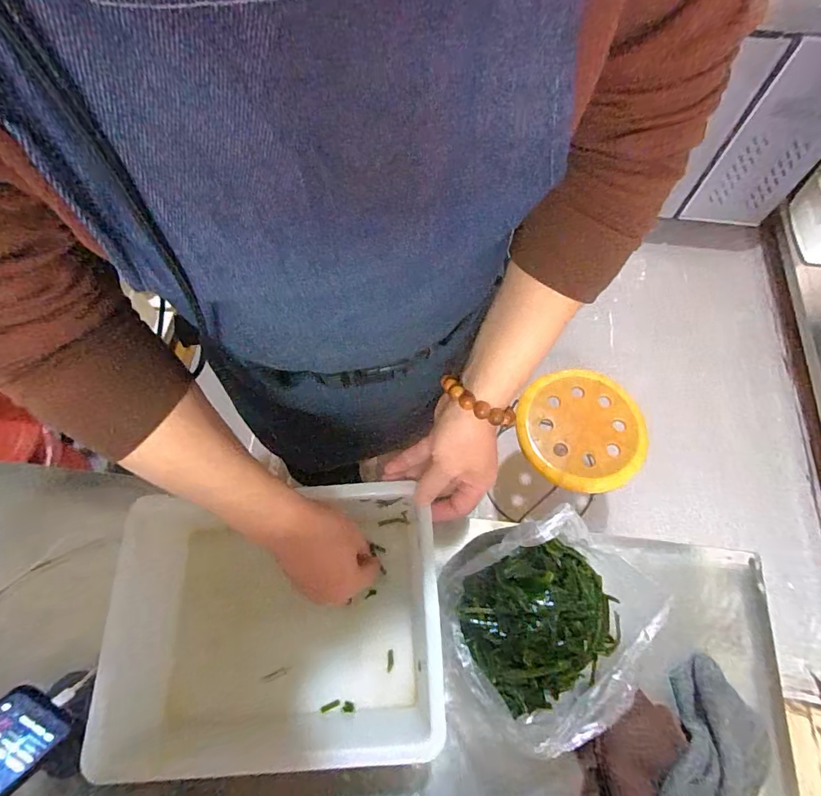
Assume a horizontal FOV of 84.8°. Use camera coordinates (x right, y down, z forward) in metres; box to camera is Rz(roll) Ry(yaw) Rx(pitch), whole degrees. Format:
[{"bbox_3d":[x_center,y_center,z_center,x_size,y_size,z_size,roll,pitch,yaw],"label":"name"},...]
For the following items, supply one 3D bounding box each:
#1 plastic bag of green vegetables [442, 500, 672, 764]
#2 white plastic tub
[{"bbox_3d":[0.120,0.208,0.415,0.177,0.138,0.173,-19,68,-8],"label":"plastic bag of green vegetables"},{"bbox_3d":[-0.135,0.237,0.471,0.312,0.125,0.253,-2,67,0],"label":"white plastic tub"}]

